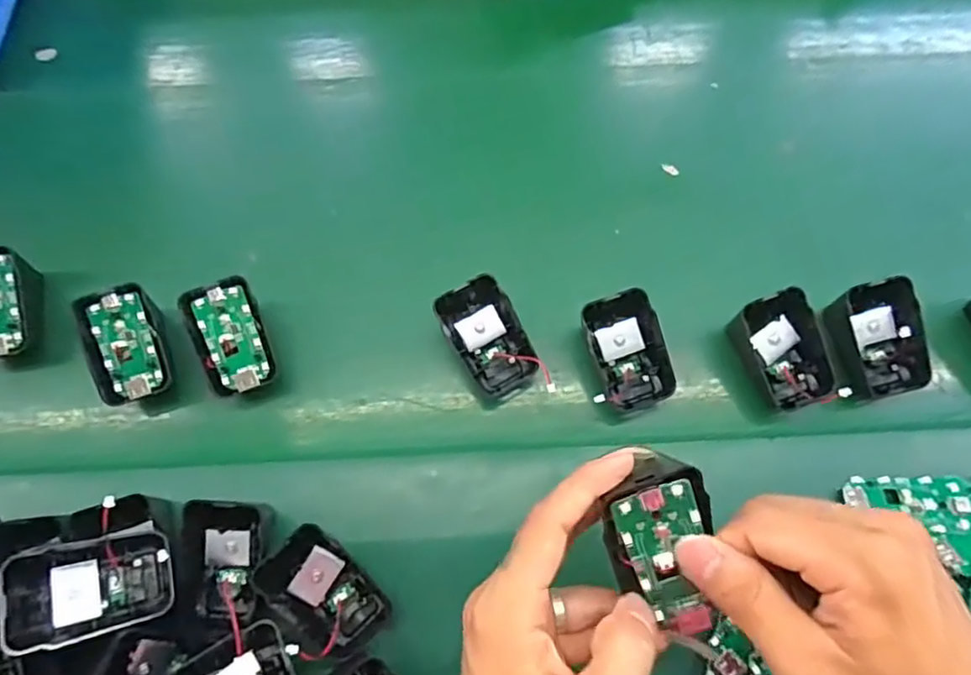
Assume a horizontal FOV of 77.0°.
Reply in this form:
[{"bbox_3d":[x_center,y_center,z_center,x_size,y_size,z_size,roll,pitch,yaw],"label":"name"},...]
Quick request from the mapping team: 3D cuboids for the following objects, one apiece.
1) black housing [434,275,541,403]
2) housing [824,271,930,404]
[{"bbox_3d":[0.001,0.000,0.376,0.043,0.026,0.069,-26,107,-8],"label":"black housing"},{"bbox_3d":[0.245,0.002,0.379,0.045,0.033,0.065,-14,68,-1],"label":"housing"}]

